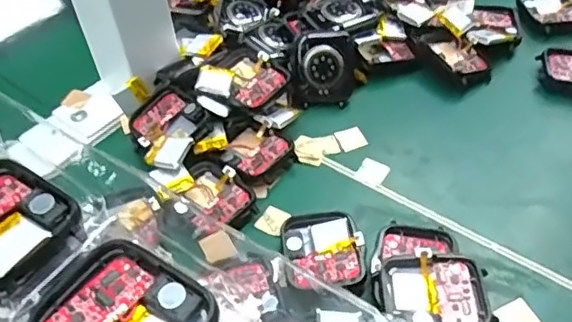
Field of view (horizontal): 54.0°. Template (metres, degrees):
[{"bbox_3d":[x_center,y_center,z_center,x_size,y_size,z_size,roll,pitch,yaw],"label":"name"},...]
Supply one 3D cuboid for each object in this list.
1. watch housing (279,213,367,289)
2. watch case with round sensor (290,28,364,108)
[{"bbox_3d":[0.017,0.043,0.269,0.036,0.013,0.040,-6,46,-1],"label":"watch housing"},{"bbox_3d":[0.026,-0.057,0.348,0.044,0.045,0.019,1,14,-3],"label":"watch case with round sensor"}]

